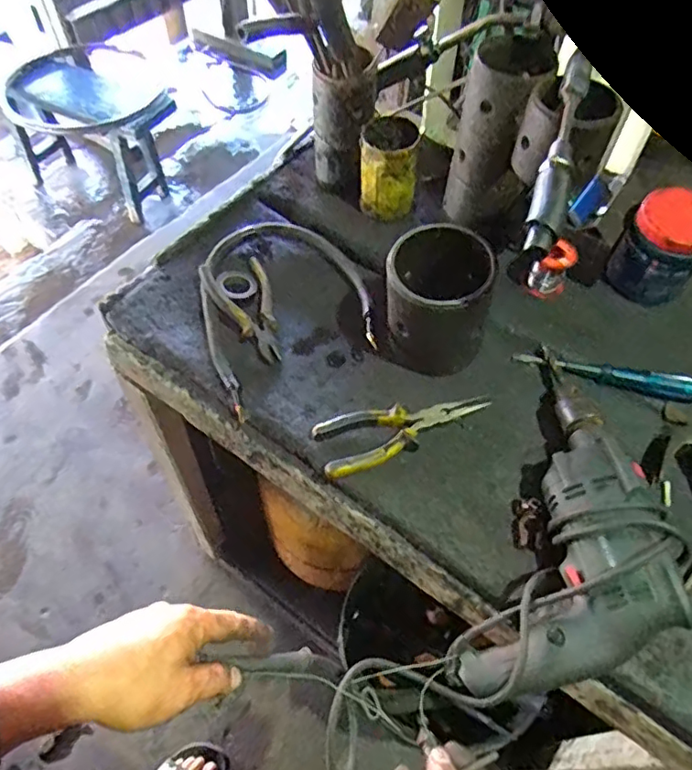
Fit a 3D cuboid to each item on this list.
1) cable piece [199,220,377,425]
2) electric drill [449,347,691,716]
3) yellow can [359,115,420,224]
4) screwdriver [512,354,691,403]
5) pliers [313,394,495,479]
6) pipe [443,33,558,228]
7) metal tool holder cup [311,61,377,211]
[{"bbox_3d":[-0.079,-0.105,0.720,0.205,0.039,0.264,-18,58,-12],"label":"cable piece"},{"bbox_3d":[0.218,0.125,0.521,0.140,0.083,0.343,18,66,11],"label":"electric drill"},{"bbox_3d":[0.056,-0.294,0.775,0.075,0.106,0.087,6,56,3],"label":"yellow can"},{"bbox_3d":[0.292,-0.018,0.654,0.192,0.037,0.024,19,58,11],"label":"screwdriver"},{"bbox_3d":[0.065,0.046,0.622,0.195,0.019,0.061,-15,58,-11],"label":"pliers"},{"bbox_3d":[0.170,-0.287,0.675,0.075,0.196,0.077,0,56,-1],"label":"pipe"},{"bbox_3d":[-0.004,-0.331,0.767,0.080,0.166,0.076,-2,56,-2],"label":"metal tool holder cup"}]

